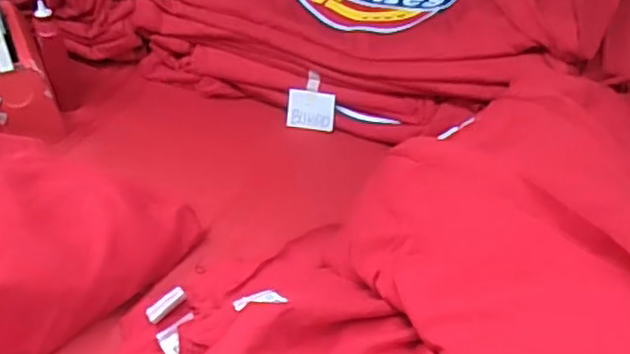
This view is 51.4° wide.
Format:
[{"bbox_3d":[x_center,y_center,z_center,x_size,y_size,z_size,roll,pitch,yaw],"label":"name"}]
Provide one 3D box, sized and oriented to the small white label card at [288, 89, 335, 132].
[{"bbox_3d":[-0.004,-0.073,0.719,0.052,0.043,0.006,5,10,12],"label":"small white label card"}]

